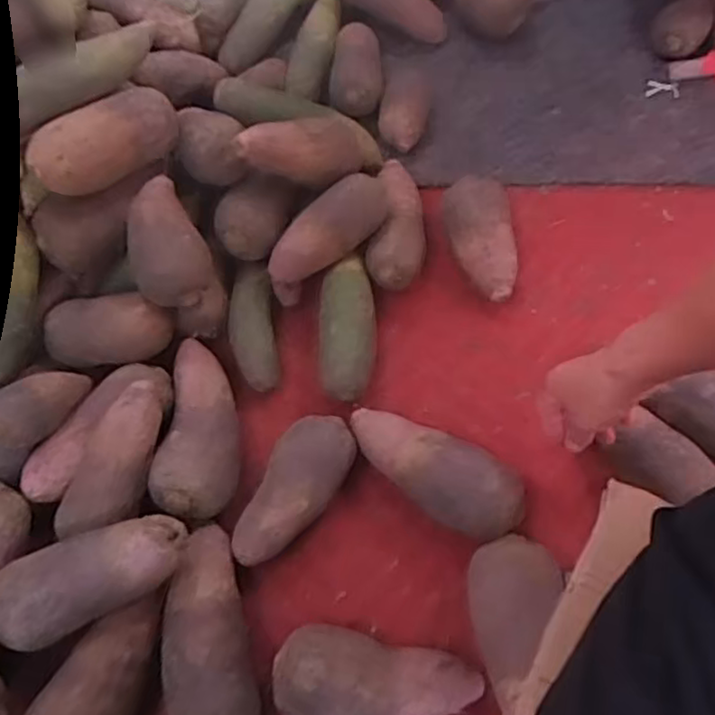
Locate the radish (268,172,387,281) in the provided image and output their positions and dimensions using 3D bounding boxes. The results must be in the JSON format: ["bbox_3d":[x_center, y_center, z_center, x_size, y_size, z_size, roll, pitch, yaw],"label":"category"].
[{"bbox_3d":[-0.028,-0.132,0.699,0.144,0.050,0.050,-40,70,-17],"label":"radish"}]

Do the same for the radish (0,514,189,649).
[{"bbox_3d":[-0.224,0.177,0.545,0.171,0.060,0.069,-22,66,-10],"label":"radish"}]

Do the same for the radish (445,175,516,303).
[{"bbox_3d":[0.138,-0.132,0.747,0.073,0.054,0.148,-9,65,-4],"label":"radish"}]

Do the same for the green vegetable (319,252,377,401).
[{"bbox_3d":[-0.011,-0.030,0.707,0.059,0.047,0.158,-1,64,0],"label":"green vegetable"}]

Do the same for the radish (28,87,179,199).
[{"bbox_3d":[-0.238,-0.207,0.636,0.049,0.067,0.150,41,57,15],"label":"radish"}]

